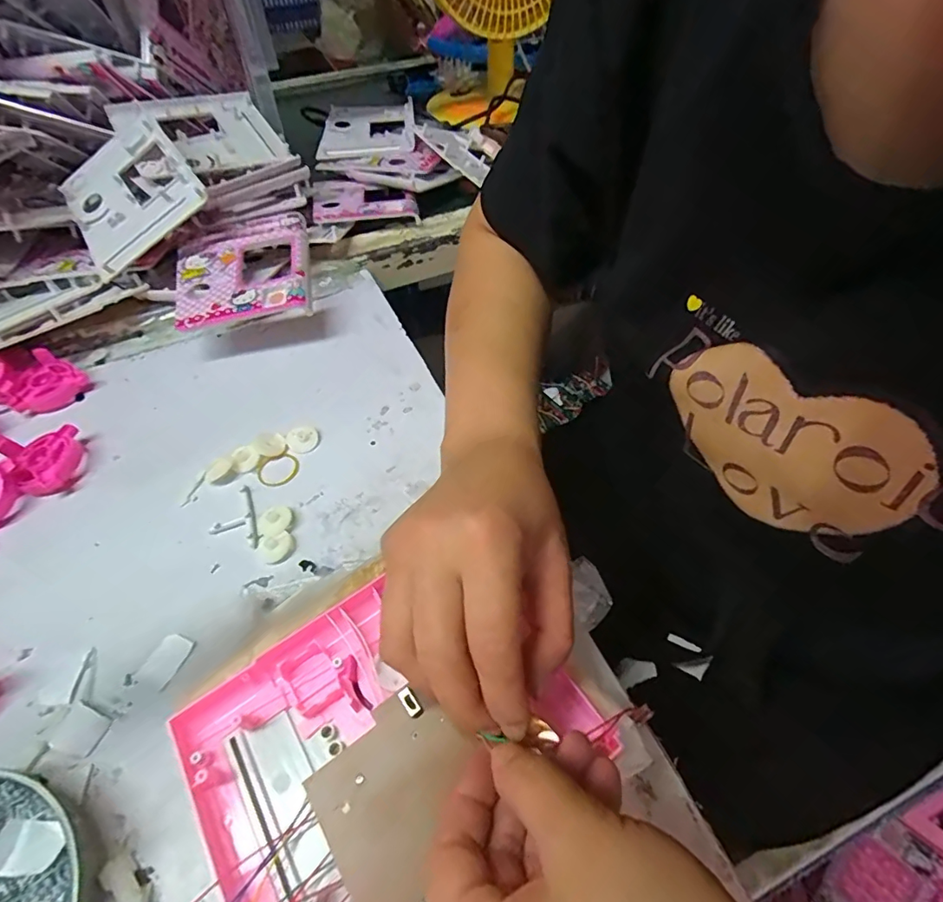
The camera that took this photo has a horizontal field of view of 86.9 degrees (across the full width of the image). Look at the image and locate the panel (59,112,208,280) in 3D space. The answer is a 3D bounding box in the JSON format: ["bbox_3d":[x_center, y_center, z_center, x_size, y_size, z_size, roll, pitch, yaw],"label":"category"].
[{"bbox_3d":[-0.315,-0.237,0.455,0.114,0.008,0.143,-41,71,3],"label":"panel"}]

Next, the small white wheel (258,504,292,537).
[{"bbox_3d":[-0.133,0.047,0.337,0.020,0.008,0.025,-12,53,-5],"label":"small white wheel"}]

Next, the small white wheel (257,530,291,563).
[{"bbox_3d":[-0.130,0.063,0.326,0.023,0.007,0.019,-10,52,-4],"label":"small white wheel"}]

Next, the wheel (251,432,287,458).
[{"bbox_3d":[-0.153,-0.006,0.377,0.023,0.004,0.020,30,60,23],"label":"wheel"}]

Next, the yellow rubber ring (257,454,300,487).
[{"bbox_3d":[-0.143,0.014,0.368,0.030,0.004,0.028,-2,52,2],"label":"yellow rubber ring"}]

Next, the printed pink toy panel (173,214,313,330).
[{"bbox_3d":[-0.205,-0.162,0.445,0.118,0.016,0.125,-12,53,-5],"label":"printed pink toy panel"}]

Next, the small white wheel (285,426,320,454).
[{"bbox_3d":[-0.129,-0.010,0.380,0.023,0.005,0.024,-2,52,2],"label":"small white wheel"}]

